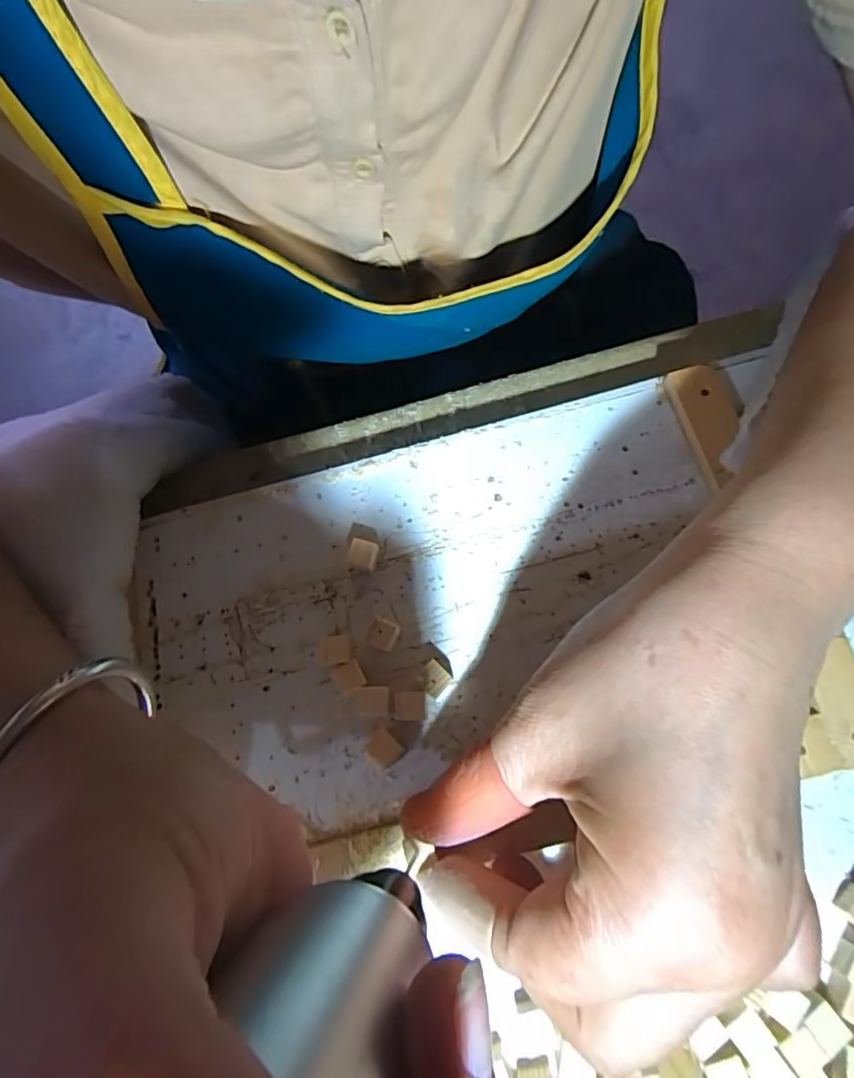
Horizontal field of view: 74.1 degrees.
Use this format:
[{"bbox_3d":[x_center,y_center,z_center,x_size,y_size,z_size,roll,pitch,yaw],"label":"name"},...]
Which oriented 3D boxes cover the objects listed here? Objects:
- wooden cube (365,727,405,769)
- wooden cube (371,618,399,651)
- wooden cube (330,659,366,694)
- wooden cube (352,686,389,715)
[{"bbox_3d":[-0.015,0.075,0.202,0.011,0.010,0.011,38,80,16],"label":"wooden cube"},{"bbox_3d":[-0.016,0.037,0.214,0.010,0.009,0.010,22,76,13],"label":"wooden cube"},{"bbox_3d":[-0.029,0.051,0.210,0.011,0.008,0.011,-23,71,-1],"label":"wooden cube"},{"bbox_3d":[-0.020,0.059,0.206,0.012,0.008,0.010,-3,72,5],"label":"wooden cube"}]

